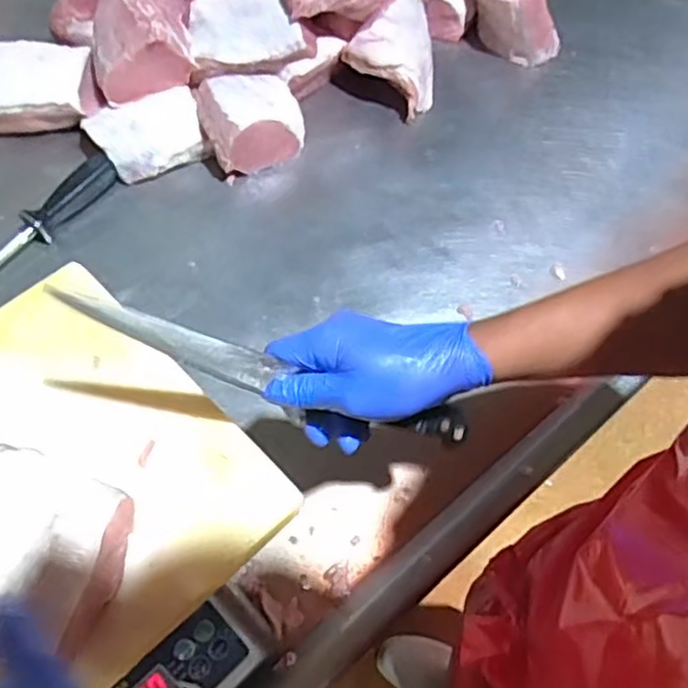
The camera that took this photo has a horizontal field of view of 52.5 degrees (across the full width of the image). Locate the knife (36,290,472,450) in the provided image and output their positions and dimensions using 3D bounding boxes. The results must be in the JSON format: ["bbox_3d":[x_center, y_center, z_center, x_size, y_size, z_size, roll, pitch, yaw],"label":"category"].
[{"bbox_3d":[-0.046,0.025,0.476,0.298,0.027,0.033,21,57,-19],"label":"knife"}]

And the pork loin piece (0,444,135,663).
[{"bbox_3d":[-0.234,0.128,0.457,0.172,0.057,0.119,11,59,5],"label":"pork loin piece"}]

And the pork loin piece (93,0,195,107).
[{"bbox_3d":[-0.246,-0.372,0.854,0.126,0.097,0.142,-11,60,-8],"label":"pork loin piece"}]

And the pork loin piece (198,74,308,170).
[{"bbox_3d":[-0.112,-0.278,0.857,0.123,0.064,0.116,-15,60,-10],"label":"pork loin piece"}]

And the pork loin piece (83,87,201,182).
[{"bbox_3d":[-0.240,-0.256,0.848,0.133,0.054,0.091,-19,61,-13],"label":"pork loin piece"}]

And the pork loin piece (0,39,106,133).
[{"bbox_3d":[-0.394,-0.328,0.888,0.175,0.057,0.103,1,59,-1],"label":"pork loin piece"}]

